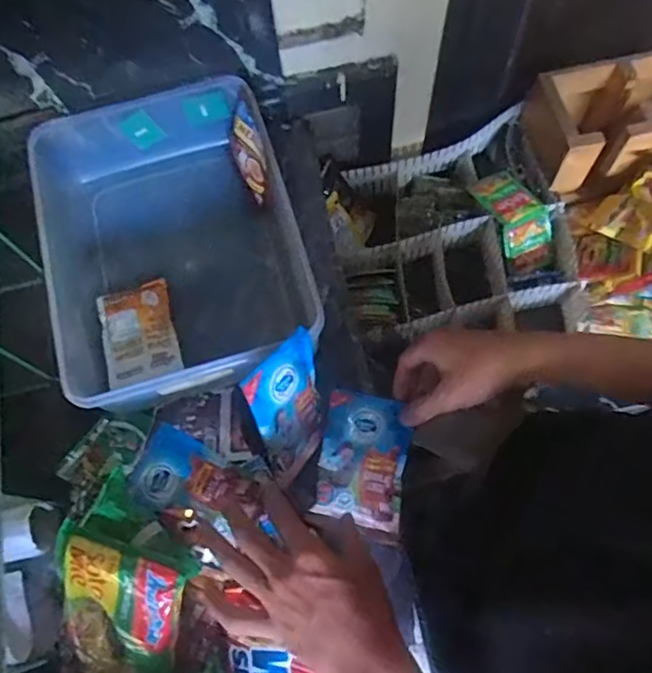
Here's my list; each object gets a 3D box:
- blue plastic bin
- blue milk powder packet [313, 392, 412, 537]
[{"bbox_3d":[-0.168,-0.096,0.645,0.246,0.107,0.337,-15,69,-4],"label":"blue plastic bin"},{"bbox_3d":[0.037,0.117,0.569,0.083,0.010,0.123,10,70,6],"label":"blue milk powder packet"}]

